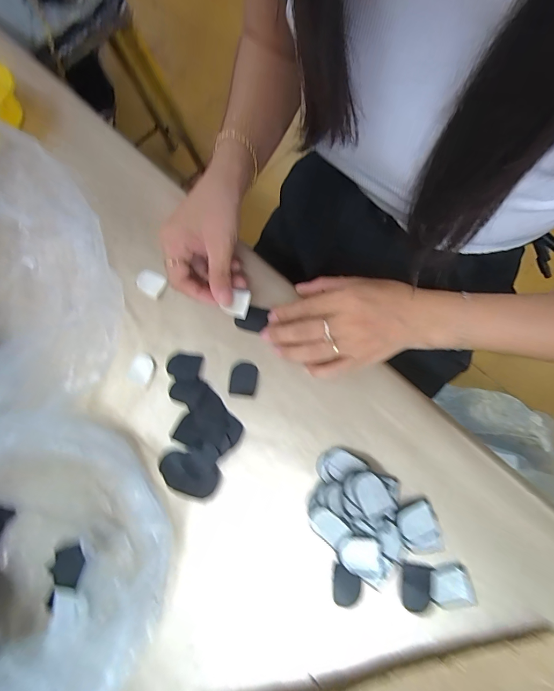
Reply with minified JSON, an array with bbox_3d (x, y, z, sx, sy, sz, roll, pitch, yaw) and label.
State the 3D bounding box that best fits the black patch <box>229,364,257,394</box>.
[{"bbox_3d":[-0.032,0.032,0.321,0.024,0.004,0.029,7,72,3],"label":"black patch"}]

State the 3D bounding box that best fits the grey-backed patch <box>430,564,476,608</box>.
[{"bbox_3d":[0.140,0.196,0.271,0.034,0.004,0.028,-9,72,-2],"label":"grey-backed patch"}]

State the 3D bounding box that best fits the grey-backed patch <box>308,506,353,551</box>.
[{"bbox_3d":[0.044,0.152,0.279,0.032,0.005,0.025,37,100,15],"label":"grey-backed patch"}]

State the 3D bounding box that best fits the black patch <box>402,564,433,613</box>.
[{"bbox_3d":[0.114,0.198,0.274,0.021,0.005,0.033,14,73,5],"label":"black patch"}]

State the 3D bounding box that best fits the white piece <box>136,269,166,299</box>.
[{"bbox_3d":[-0.130,-0.065,0.347,0.024,0.015,0.023,23,74,8],"label":"white piece"}]

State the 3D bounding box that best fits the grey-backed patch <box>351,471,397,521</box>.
[{"bbox_3d":[0.076,0.121,0.270,0.026,0.004,0.035,-27,69,-5],"label":"grey-backed patch"}]

